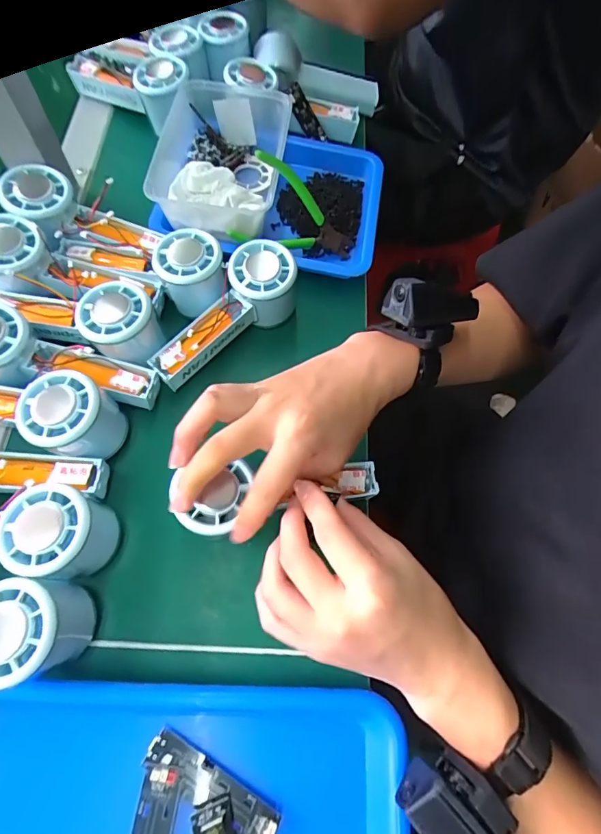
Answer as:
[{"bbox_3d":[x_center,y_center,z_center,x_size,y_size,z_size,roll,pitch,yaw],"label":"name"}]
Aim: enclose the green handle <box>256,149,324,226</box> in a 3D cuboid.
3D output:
[{"bbox_3d":[-0.006,-0.218,0.405,0.084,0.023,0.012,39,59,-29],"label":"green handle"}]

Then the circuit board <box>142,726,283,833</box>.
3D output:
[{"bbox_3d":[-0.056,0.234,0.268,0.091,0.009,0.022,30,69,8],"label":"circuit board"}]

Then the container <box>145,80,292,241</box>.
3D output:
[{"bbox_3d":[-0.080,-0.255,0.428,0.120,0.061,0.172,6,68,-2],"label":"container"}]

